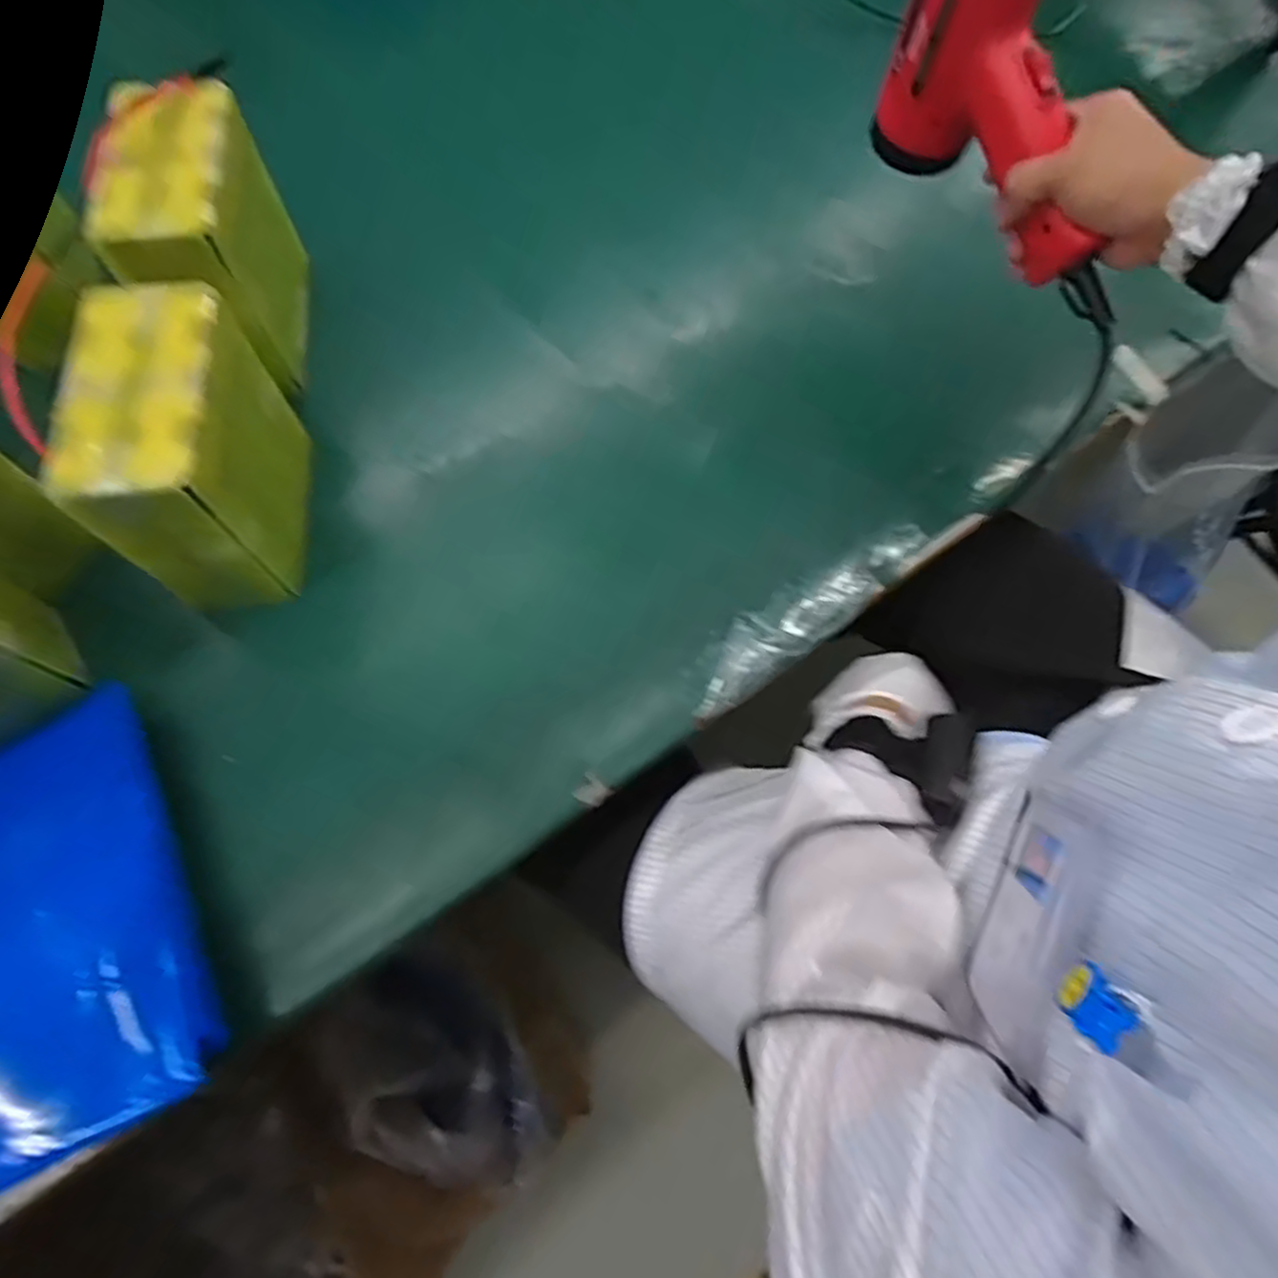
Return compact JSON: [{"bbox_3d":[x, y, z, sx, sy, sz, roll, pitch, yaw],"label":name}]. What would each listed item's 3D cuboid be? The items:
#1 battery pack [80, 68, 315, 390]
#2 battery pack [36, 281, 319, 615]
[{"bbox_3d":[-0.305,-0.274,0.527,0.083,0.143,0.143,-7,70,-4],"label":"battery pack"},{"bbox_3d":[-0.276,-0.112,0.472,0.078,0.149,0.143,-4,70,-3],"label":"battery pack"}]

